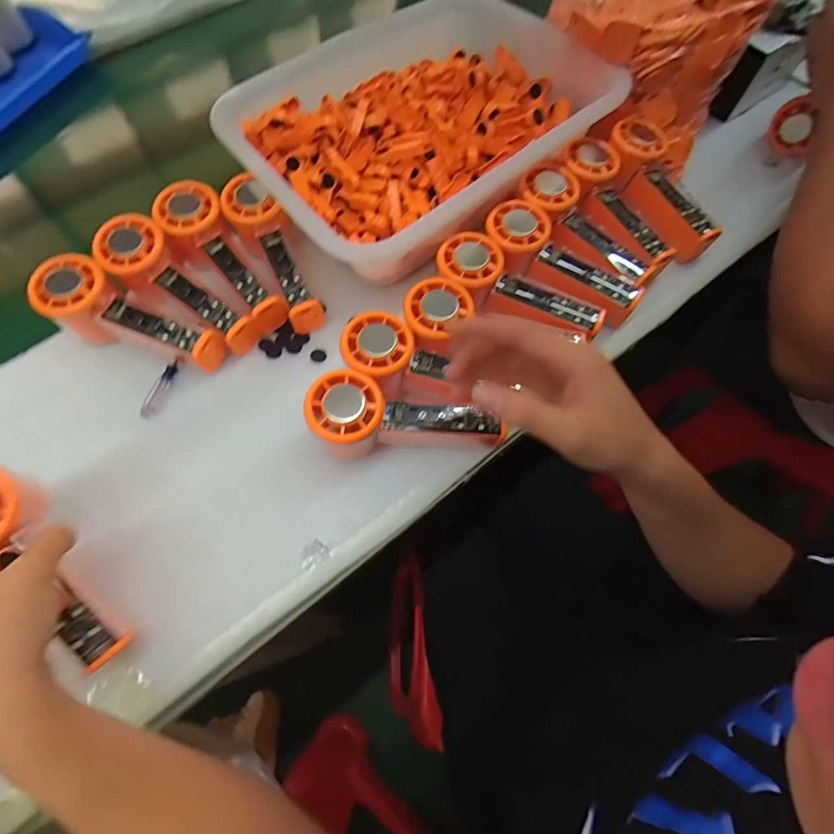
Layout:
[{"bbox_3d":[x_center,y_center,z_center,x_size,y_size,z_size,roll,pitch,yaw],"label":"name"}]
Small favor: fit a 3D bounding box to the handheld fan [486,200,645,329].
[{"bbox_3d":[0.131,-0.141,0.413,0.151,0.028,0.052,36,70,0],"label":"handheld fan"}]

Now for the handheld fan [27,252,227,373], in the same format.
[{"bbox_3d":[-0.244,-0.077,0.388,0.153,0.057,0.056,27,68,10],"label":"handheld fan"}]

